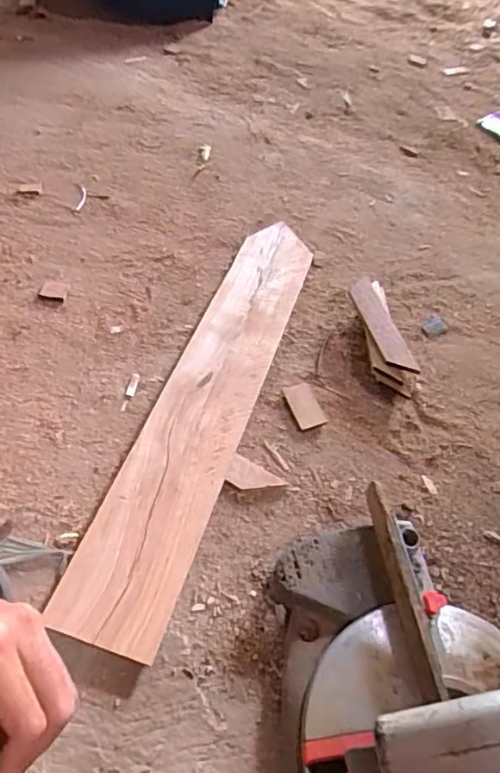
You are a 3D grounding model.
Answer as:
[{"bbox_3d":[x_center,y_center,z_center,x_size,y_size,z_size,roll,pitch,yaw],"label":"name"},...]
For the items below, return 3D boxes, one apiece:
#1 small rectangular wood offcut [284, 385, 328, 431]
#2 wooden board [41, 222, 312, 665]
[{"bbox_3d":[0.066,0.024,0.676,0.036,0.009,0.065,-15,55,-16],"label":"small rectangular wood offcut"},{"bbox_3d":[-0.045,0.002,0.679,0.110,0.022,0.622,17,53,8],"label":"wooden board"}]

